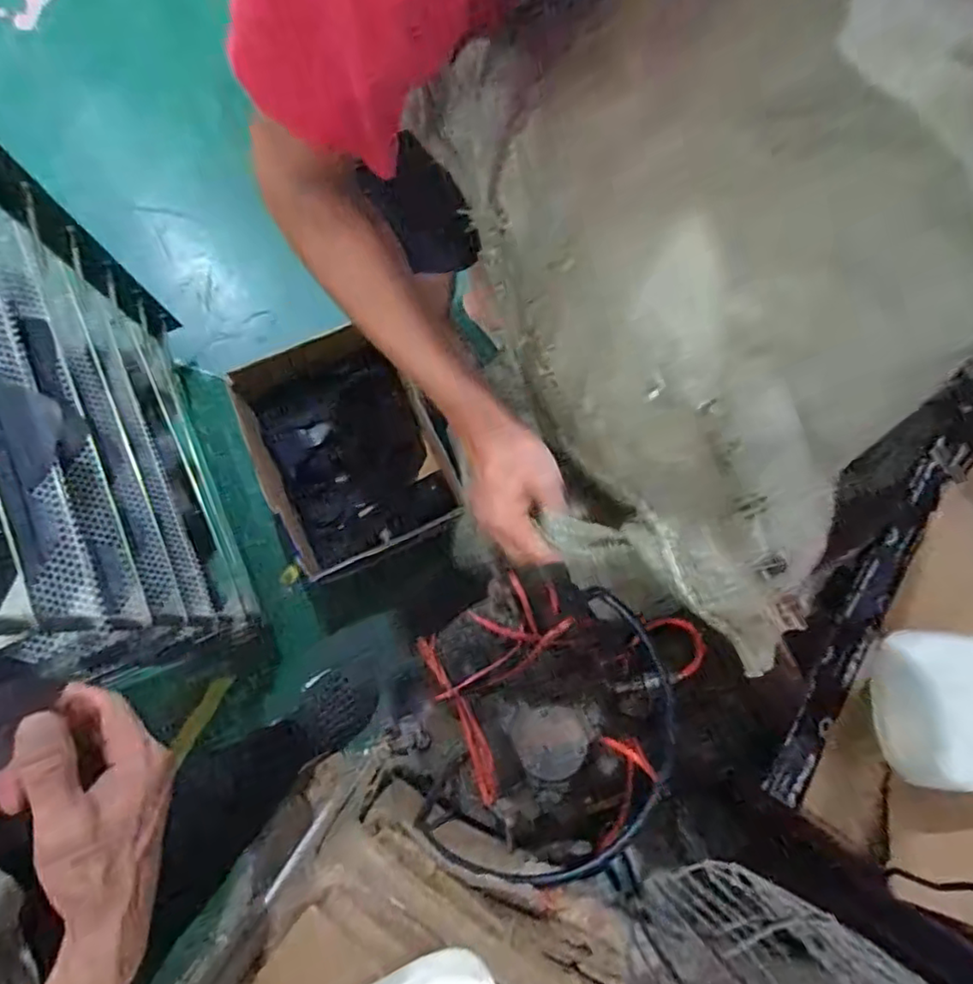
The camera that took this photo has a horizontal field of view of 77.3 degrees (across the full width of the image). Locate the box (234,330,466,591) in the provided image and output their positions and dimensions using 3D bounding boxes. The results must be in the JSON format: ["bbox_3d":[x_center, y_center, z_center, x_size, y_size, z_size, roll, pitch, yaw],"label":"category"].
[{"bbox_3d":[-0.300,-0.077,1.287,0.364,0.161,0.448,-25,80,-6],"label":"box"}]

